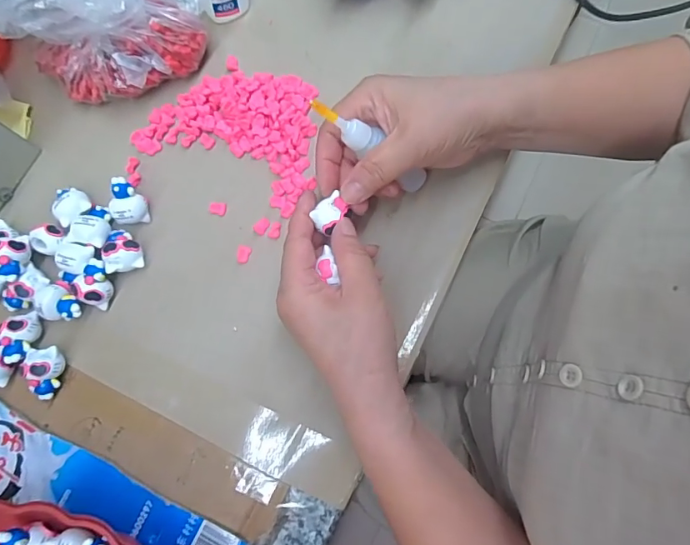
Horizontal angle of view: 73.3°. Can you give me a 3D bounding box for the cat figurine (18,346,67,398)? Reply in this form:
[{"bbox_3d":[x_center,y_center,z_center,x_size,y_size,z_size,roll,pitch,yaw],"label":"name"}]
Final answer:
[{"bbox_3d":[-0.202,0.067,0.313,0.022,0.019,0.034,-9,79,-1],"label":"cat figurine"}]

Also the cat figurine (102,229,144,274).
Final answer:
[{"bbox_3d":[-0.157,-0.017,0.328,0.023,0.017,0.033,-12,79,-1],"label":"cat figurine"}]

